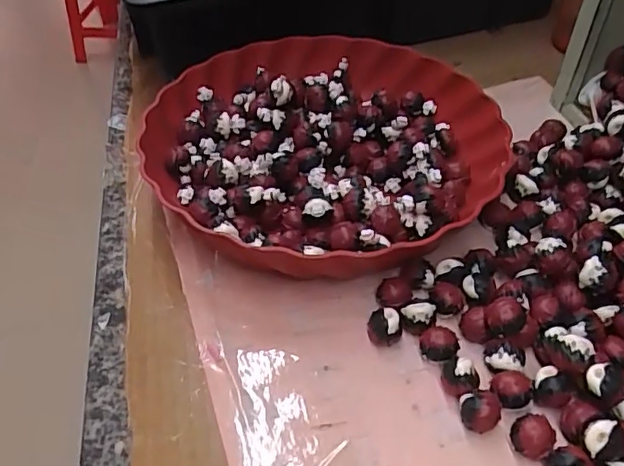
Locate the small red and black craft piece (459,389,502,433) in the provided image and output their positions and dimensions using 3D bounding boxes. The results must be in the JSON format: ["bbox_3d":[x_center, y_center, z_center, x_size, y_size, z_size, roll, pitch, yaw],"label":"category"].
[{"bbox_3d":[0.083,0.088,0.278,0.019,0.019,0.015,-1,46,1],"label":"small red and black craft piece"}]

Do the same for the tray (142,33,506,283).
[{"bbox_3d":[0.010,-0.063,0.400,0.233,0.043,0.247,32,55,29],"label":"tray"}]

